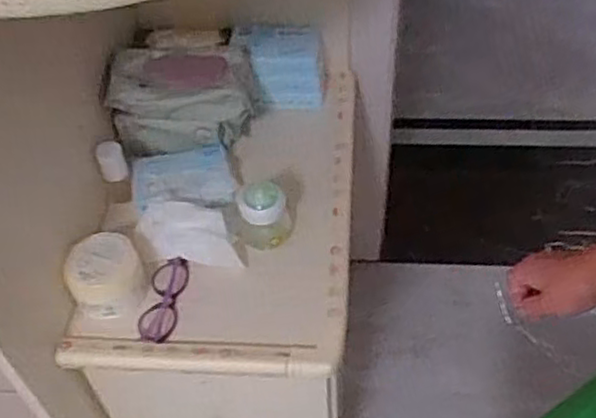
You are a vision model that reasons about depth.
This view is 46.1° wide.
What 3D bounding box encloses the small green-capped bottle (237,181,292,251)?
[{"bbox_3d":[-0.044,0.013,0.936,0.066,0.088,0.053,-7,50,-2],"label":"small green-capped bottle"}]

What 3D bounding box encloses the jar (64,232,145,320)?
[{"bbox_3d":[-0.242,0.083,0.877,0.089,0.067,0.083,-2,50,2],"label":"jar"}]

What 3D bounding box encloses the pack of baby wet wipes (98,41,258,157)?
[{"bbox_3d":[-0.169,-0.169,1.032,0.205,0.125,0.108,-10,50,-5],"label":"pack of baby wet wipes"}]

